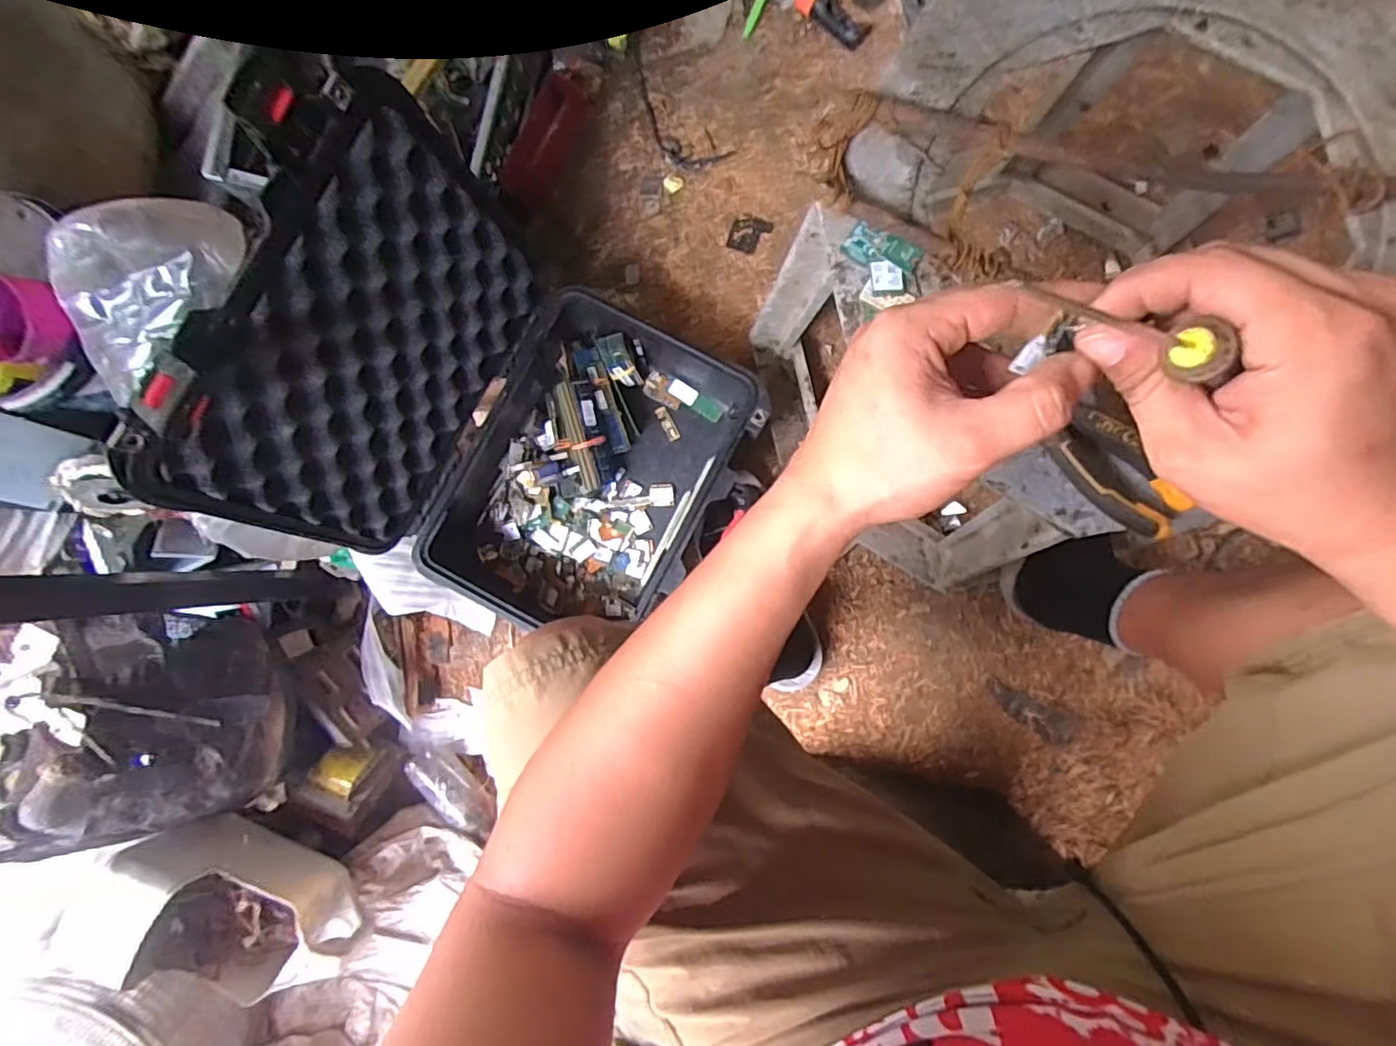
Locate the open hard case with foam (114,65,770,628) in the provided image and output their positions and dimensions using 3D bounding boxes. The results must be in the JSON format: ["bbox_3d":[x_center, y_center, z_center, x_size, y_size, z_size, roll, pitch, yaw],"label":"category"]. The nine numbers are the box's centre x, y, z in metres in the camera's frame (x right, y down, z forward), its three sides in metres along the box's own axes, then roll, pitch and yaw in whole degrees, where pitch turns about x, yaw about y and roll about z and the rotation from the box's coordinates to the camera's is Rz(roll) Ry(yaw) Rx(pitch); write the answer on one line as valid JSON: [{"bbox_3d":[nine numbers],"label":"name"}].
[{"bbox_3d":[-0.183,-0.098,0.630,0.316,0.395,0.379,27,91,7],"label":"open hard case with foam"}]

